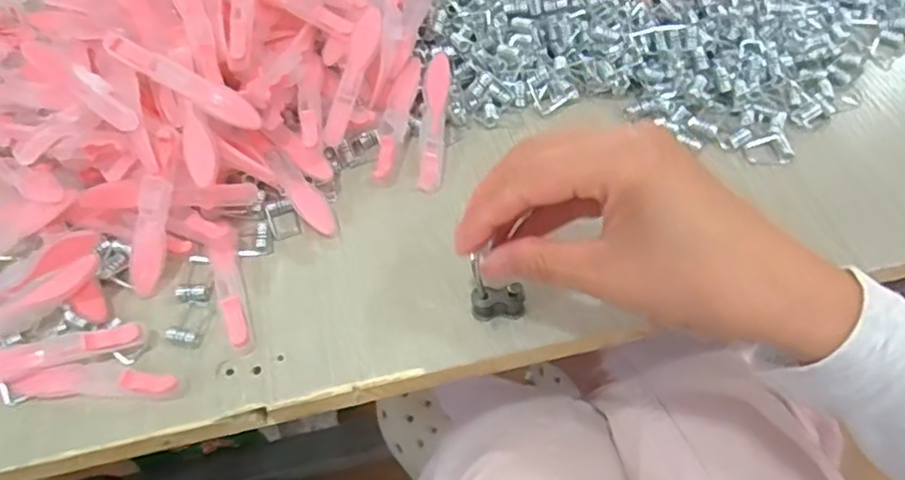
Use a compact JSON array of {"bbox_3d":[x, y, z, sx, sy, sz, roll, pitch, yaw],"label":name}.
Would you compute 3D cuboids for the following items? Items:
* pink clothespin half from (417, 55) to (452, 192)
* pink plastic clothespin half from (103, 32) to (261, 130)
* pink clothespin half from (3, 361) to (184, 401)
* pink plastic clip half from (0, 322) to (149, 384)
[{"bbox_3d":[-0.010,-0.062,0.354,0.013,0.005,0.078,2,73,6],"label":"pink clothespin half"},{"bbox_3d":[-0.127,-0.076,0.315,0.078,0.010,0.017,29,58,-7],"label":"pink plastic clothespin half"},{"bbox_3d":[-0.153,0.061,0.285,0.076,0.010,0.015,0,55,4],"label":"pink clothespin half"},{"bbox_3d":[-0.173,0.048,0.289,0.077,0.009,0.013,-14,55,-5],"label":"pink plastic clip half"}]

